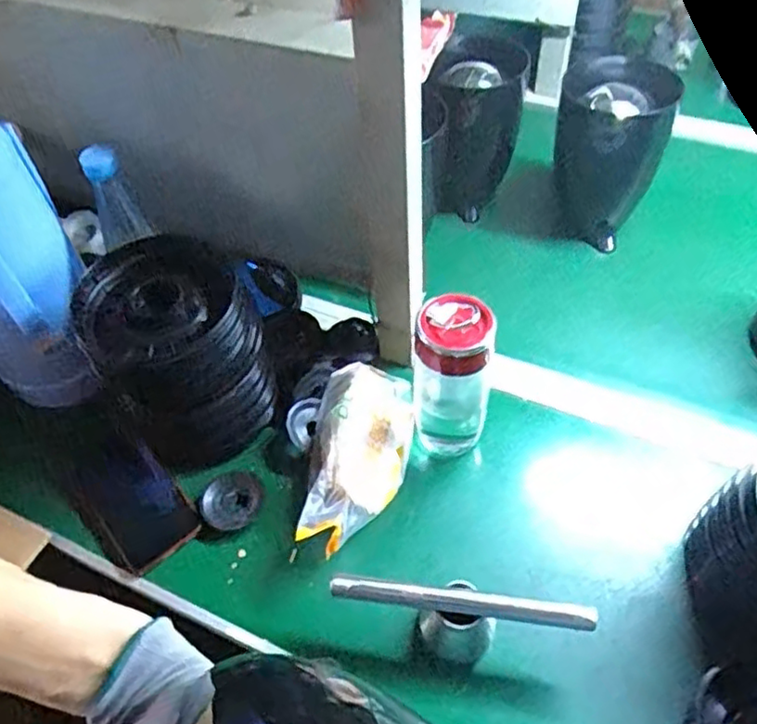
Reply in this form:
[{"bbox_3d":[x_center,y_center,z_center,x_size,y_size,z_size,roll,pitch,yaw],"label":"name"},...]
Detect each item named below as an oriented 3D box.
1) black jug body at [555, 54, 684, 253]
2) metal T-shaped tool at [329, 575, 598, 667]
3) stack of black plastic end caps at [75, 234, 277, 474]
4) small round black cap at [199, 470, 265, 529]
[{"bbox_3d":[0.279,-0.264,0.813,0.116,0.185,0.115,6,51,9],"label":"black jug body"},{"bbox_3d":[0.065,0.209,0.527,0.197,0.074,0.047,-1,51,3],"label":"metal T-shaped tool"},{"bbox_3d":[-0.187,-0.009,0.625,0.140,0.176,0.140,-28,54,-18],"label":"stack of black plastic end caps"},{"bbox_3d":[-0.139,0.131,0.625,0.058,0.012,0.057,-2,51,2],"label":"small round black cap"}]

